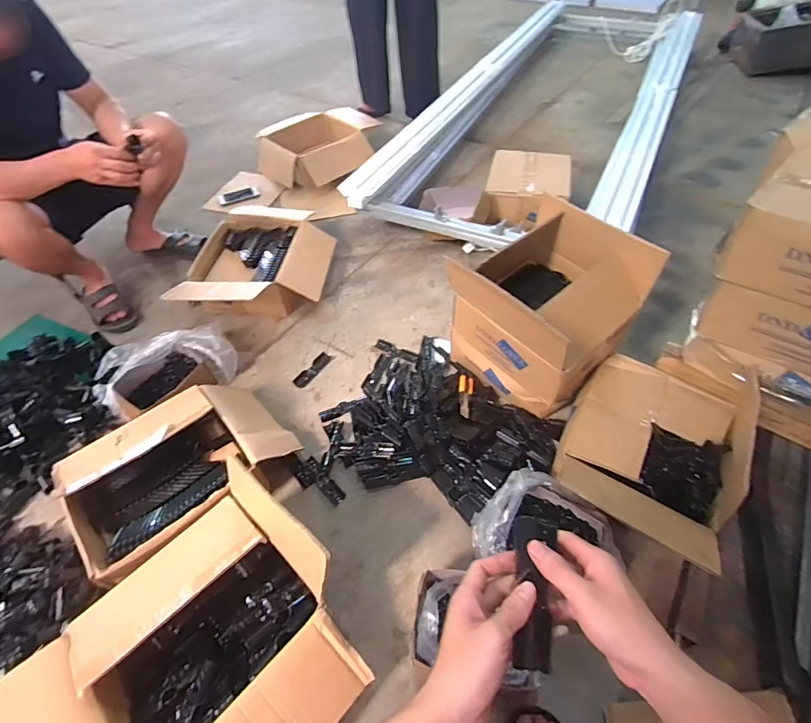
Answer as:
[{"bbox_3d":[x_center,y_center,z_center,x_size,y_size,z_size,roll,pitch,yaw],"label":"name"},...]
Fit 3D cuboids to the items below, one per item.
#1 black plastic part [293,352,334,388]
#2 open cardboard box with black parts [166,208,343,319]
[{"bbox_3d":[-0.253,0.023,1.221,0.042,0.008,0.128,27,57,22],"label":"black plastic part"},{"bbox_3d":[-0.448,-0.305,1.395,0.414,0.144,0.505,9,52,9],"label":"open cardboard box with black parts"}]

